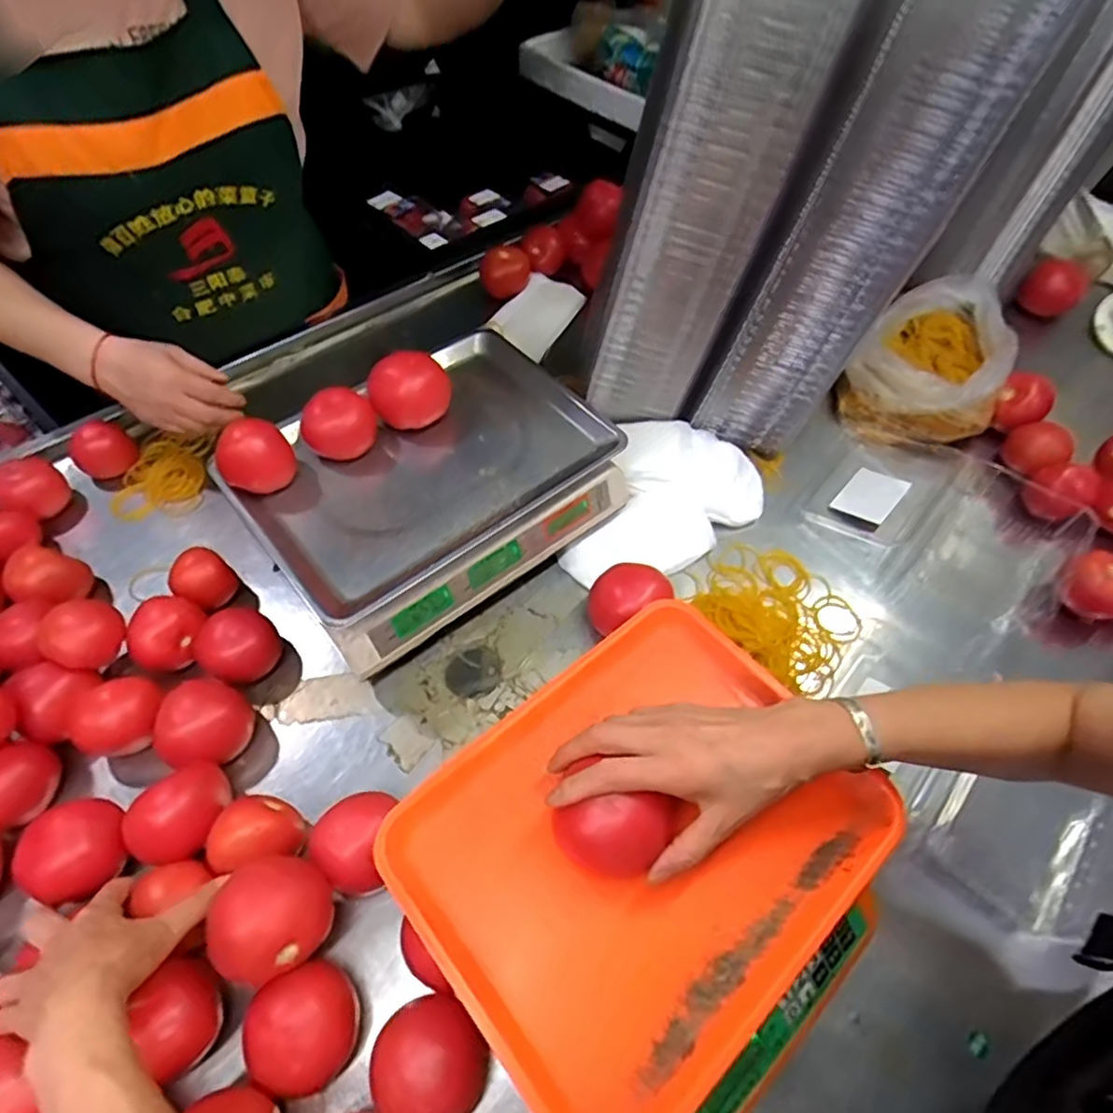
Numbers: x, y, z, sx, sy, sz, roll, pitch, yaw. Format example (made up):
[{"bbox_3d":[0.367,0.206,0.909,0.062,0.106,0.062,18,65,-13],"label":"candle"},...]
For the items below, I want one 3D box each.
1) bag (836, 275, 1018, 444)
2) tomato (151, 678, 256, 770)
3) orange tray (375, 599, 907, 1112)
[{"bbox_3d":[0.484,-0.253,0.813,0.173,0.085,0.274,29,59,16],"label":"bag"},{"bbox_3d":[-0.300,0.149,0.539,0.065,0.065,0.071,1,56,-2],"label":"tomato"},{"bbox_3d":[0.060,0.183,0.421,0.295,0.021,0.231,-36,64,-23],"label":"orange tray"}]

